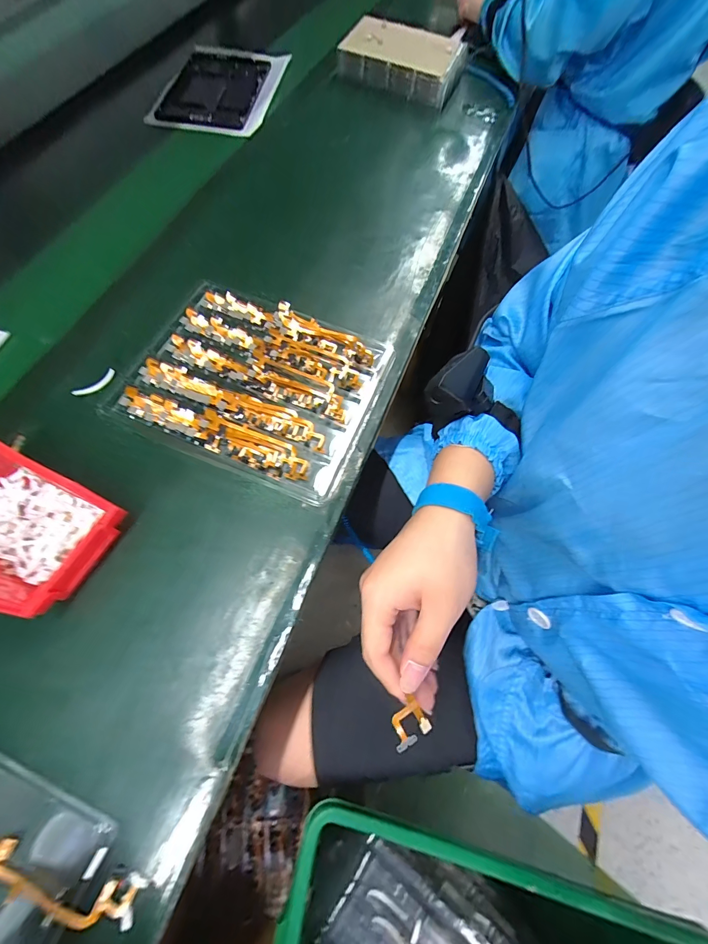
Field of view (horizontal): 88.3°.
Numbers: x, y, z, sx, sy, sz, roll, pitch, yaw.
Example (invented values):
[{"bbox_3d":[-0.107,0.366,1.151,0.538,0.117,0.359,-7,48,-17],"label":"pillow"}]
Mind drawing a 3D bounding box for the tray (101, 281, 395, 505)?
[{"bbox_3d":[-0.113,-0.107,0.422,0.265,0.015,0.216,22,68,8],"label":"tray"}]

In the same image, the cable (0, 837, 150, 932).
[{"bbox_3d":[-0.212,0.281,0.250,0.129,0.009,0.027,12,67,4],"label":"cable"}]

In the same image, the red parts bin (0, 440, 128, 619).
[{"bbox_3d":[-0.296,0.043,0.315,0.146,0.071,0.102,26,69,9],"label":"red parts bin"}]

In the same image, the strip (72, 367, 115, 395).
[{"bbox_3d":[-0.292,-0.100,0.411,0.012,0.004,0.048,41,71,16],"label":"strip"}]

